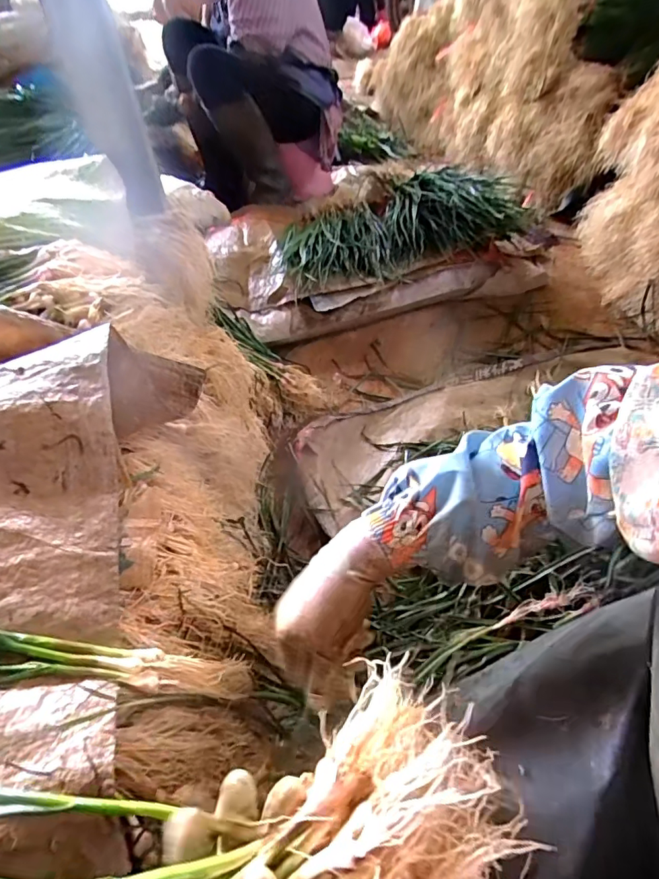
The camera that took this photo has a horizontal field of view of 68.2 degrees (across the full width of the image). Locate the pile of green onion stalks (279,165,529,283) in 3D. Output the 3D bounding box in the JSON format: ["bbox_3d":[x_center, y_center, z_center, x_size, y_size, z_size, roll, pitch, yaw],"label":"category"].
[{"bbox_3d":[0.205,-0.612,1.282,0.725,0.138,0.376,-12,48,-6],"label":"pile of green onion stalks"}]

